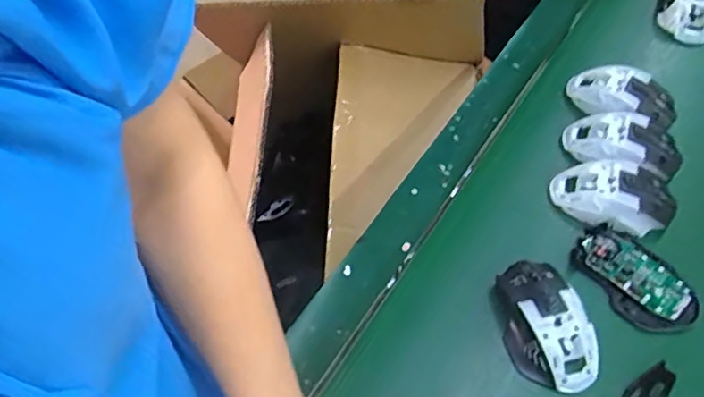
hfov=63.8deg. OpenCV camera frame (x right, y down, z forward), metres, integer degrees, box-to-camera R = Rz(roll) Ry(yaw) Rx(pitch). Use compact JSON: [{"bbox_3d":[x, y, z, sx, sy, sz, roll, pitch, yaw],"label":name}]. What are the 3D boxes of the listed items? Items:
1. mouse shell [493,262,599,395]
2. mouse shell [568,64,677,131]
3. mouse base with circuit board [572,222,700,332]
[{"bbox_3d":[0.169,0.105,0.487,0.066,0.028,0.111,-12,57,-7],"label":"mouse shell"},{"bbox_3d":[0.298,-0.110,0.625,0.116,0.037,0.066,25,60,16],"label":"mouse shell"},{"bbox_3d":[0.261,0.070,0.520,0.066,0.028,0.113,-32,62,-19],"label":"mouse base with circuit board"}]

